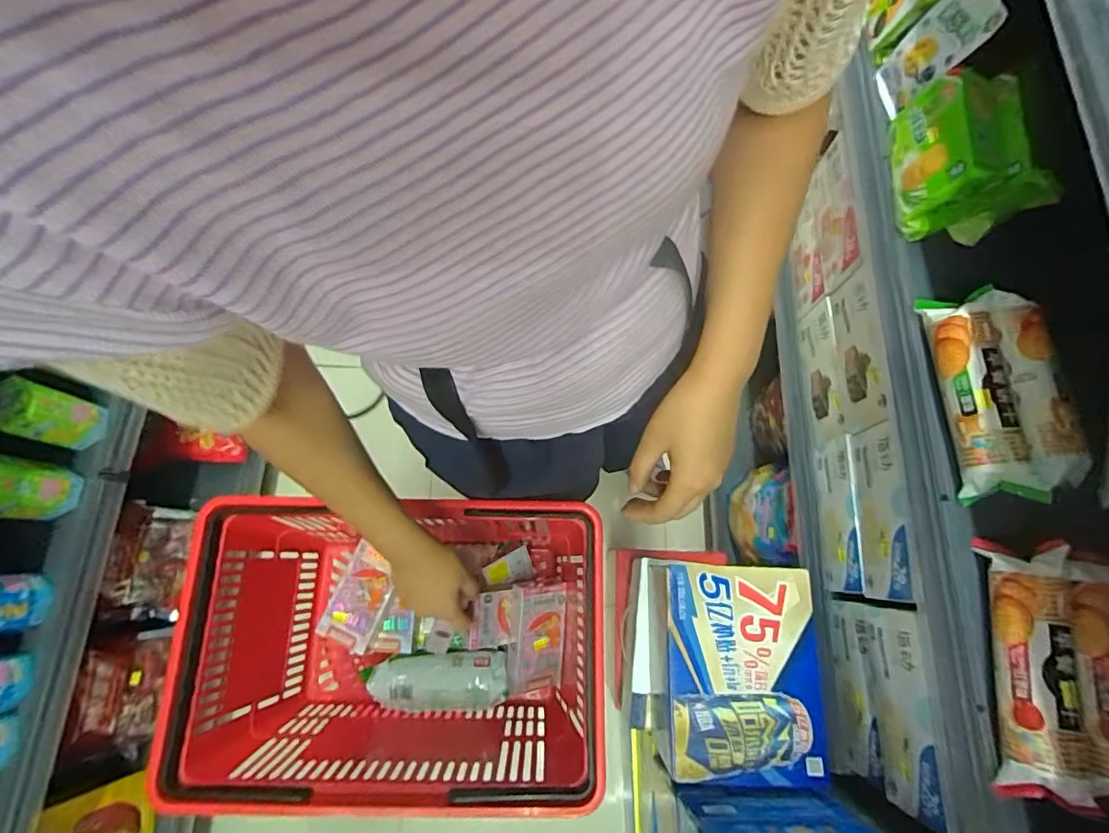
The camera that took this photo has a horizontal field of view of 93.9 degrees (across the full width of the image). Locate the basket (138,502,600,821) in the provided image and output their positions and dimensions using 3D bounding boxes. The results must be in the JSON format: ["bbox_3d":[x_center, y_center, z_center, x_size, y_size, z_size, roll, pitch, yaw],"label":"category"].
[{"bbox_3d":[-0.175,0.287,0.670,0.453,0.249,0.311,-2,73,0],"label":"basket"}]

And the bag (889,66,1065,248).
[{"bbox_3d":[0.495,-0.318,0.626,0.120,0.094,0.175,1,73,0],"label":"bag"}]

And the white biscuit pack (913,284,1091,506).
[{"bbox_3d":[0.490,-0.028,0.568,0.106,0.051,0.227,-3,73,-1],"label":"white biscuit pack"}]

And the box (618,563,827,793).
[{"bbox_3d":[0.242,0.360,0.770,0.216,0.168,0.263,6,74,2],"label":"box"}]

